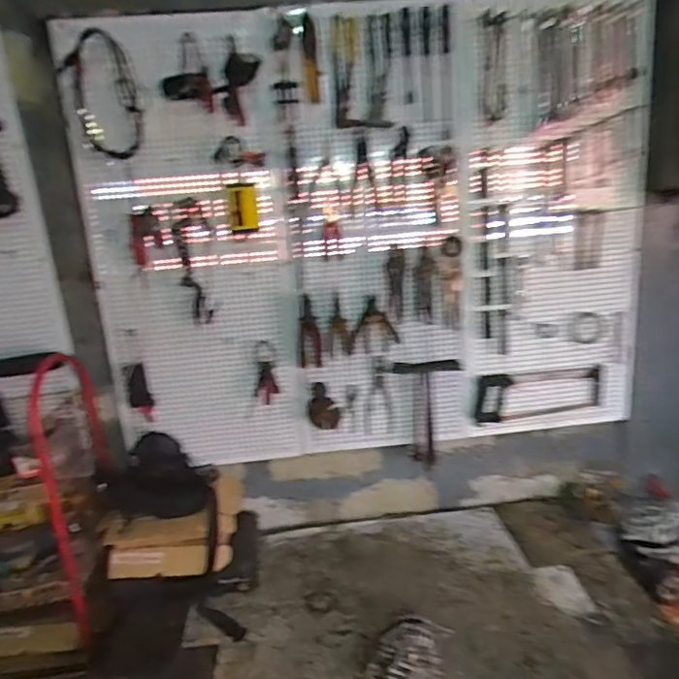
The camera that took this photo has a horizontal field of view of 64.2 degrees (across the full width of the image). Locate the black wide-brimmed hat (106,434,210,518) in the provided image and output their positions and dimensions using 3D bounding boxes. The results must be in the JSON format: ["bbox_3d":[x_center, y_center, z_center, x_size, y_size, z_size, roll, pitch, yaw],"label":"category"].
[{"bbox_3d":[-0.496,0.380,1.496,0.255,0.195,0.122,-9,16,-16],"label":"black wide-brimmed hat"}]

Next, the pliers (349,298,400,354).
[{"bbox_3d":[0.092,-0.044,1.505,0.142,0.144,0.011,-5,15,-2],"label":"pliers"}]

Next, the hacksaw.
[{"bbox_3d":[0.604,0.163,1.637,0.389,0.149,0.019,-6,15,-4],"label":"hacksaw"}]

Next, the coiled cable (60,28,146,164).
[{"bbox_3d":[-0.555,-0.576,1.267,0.151,0.283,0.045,-16,5,-3],"label":"coiled cable"}]

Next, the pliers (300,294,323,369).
[{"bbox_3d":[-0.083,-0.019,1.507,0.065,0.199,0.020,-6,15,-4],"label":"pliers"}]

